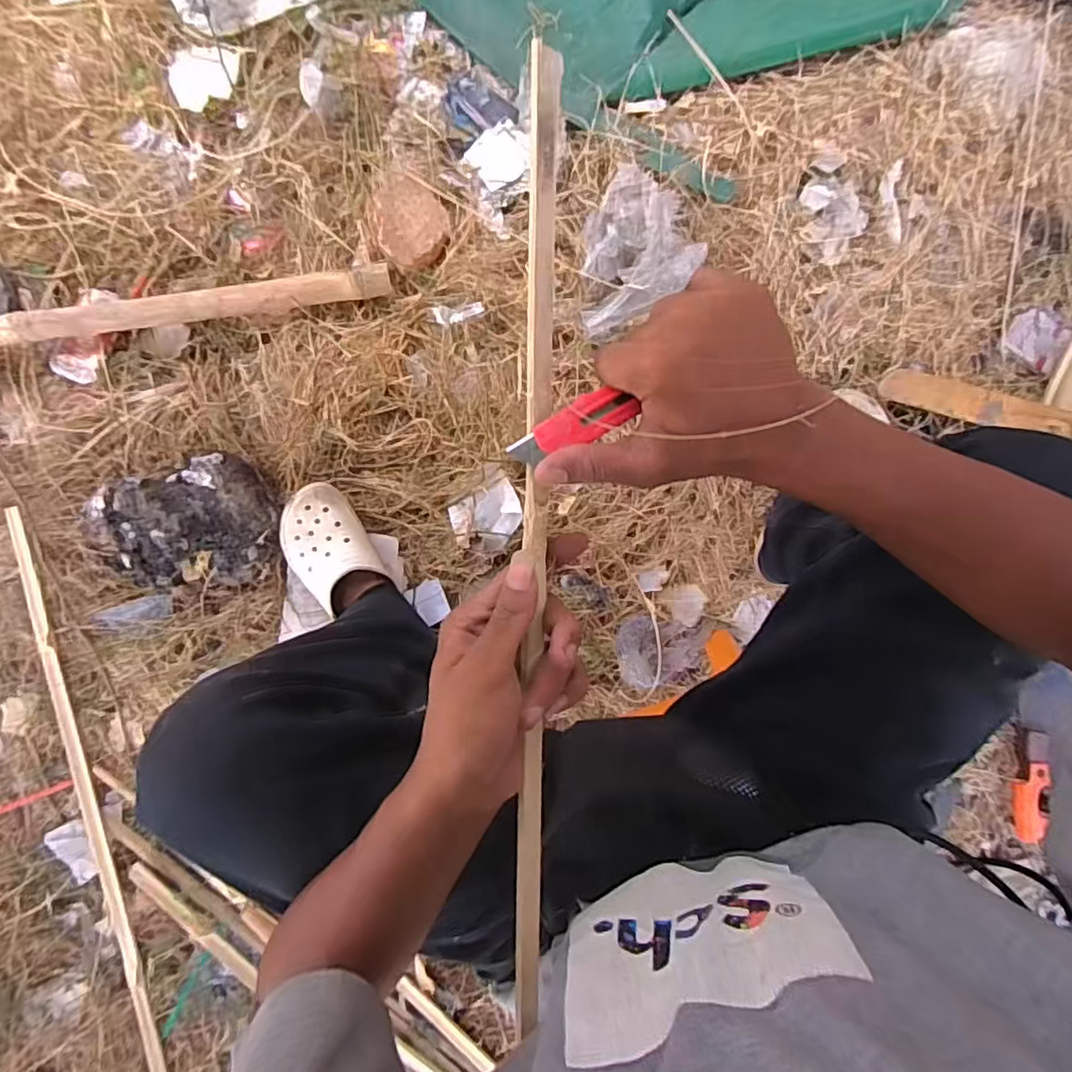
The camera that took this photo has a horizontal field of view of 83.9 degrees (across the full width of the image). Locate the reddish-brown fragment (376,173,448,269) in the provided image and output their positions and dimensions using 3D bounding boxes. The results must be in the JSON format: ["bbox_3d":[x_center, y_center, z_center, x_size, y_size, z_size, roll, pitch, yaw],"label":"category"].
[{"bbox_3d":[-0.163,-0.419,0.788,0.088,0.030,0.134,-7,87,1],"label":"reddish-brown fragment"}]

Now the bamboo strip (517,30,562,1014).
[{"bbox_3d":[0.000,0.020,0.315,0.016,0.015,0.503,1,97,3],"label":"bamboo strip"}]

